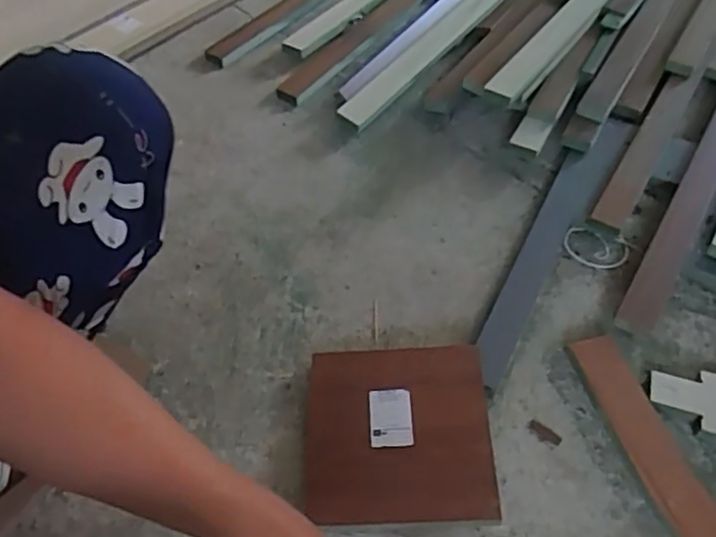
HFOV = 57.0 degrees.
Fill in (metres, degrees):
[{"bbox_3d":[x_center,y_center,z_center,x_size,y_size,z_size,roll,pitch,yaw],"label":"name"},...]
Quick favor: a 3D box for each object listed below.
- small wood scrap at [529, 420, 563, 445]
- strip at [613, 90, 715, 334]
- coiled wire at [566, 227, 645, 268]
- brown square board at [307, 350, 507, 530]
[{"bbox_3d":[0.190,0.169,0.674,0.035,0.004,0.015,31,62,21],"label":"small wood scrap"},{"bbox_3d":[0.731,-0.489,1.111,0.051,0.019,1.641,27,61,19],"label":"strip"},{"bbox_3d":[0.303,-0.023,0.821,0.091,0.011,0.051,13,53,11],"label":"coiled wire"},{"bbox_3d":[0.037,0.160,0.652,0.179,0.014,0.176,-6,52,8],"label":"brown square board"}]

